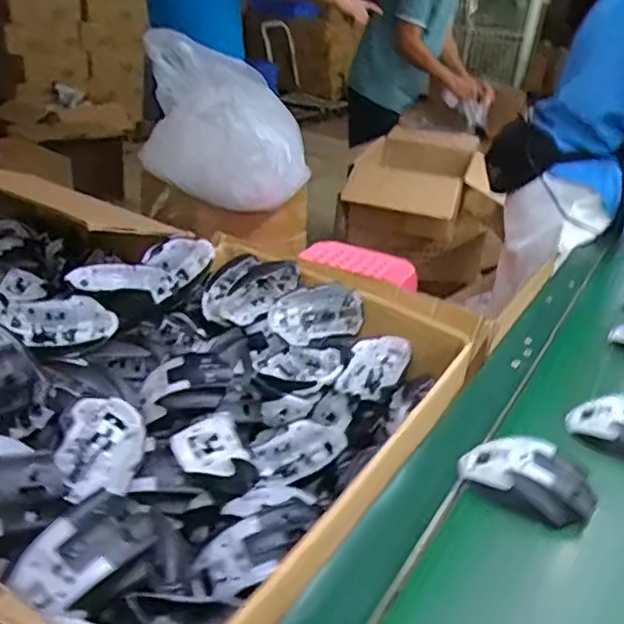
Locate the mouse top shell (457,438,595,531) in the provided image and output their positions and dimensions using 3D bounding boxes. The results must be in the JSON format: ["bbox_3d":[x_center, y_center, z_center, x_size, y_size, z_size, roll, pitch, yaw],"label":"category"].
[{"bbox_3d":[0.196,0.145,0.565,0.117,0.039,0.064,19,30,21],"label":"mouse top shell"}]

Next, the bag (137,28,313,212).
[{"bbox_3d":[-0.191,-0.438,1.476,0.391,0.367,0.212,0,29,-12],"label":"bag"}]

